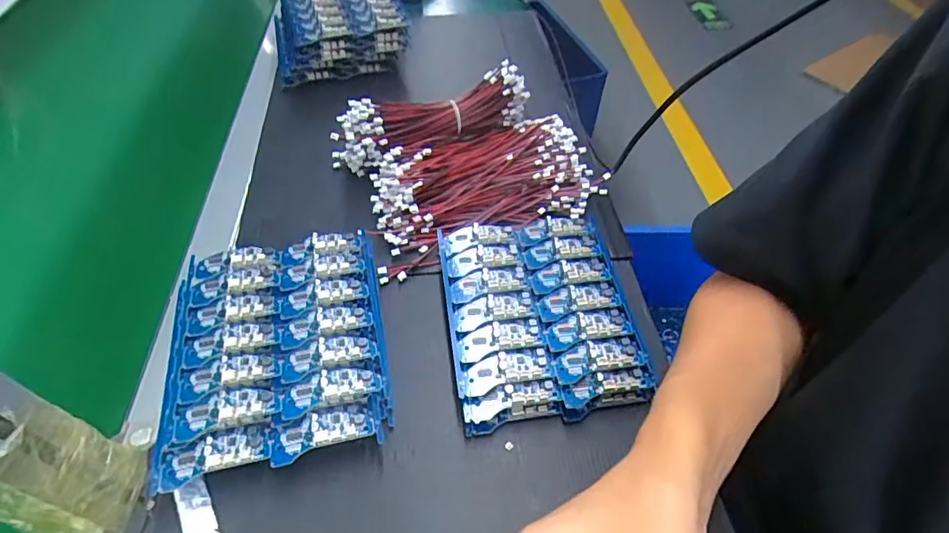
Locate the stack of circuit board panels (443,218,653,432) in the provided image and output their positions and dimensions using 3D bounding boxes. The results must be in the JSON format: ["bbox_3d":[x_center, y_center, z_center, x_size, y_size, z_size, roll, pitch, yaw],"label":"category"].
[{"bbox_3d":[0.047,0.031,0.409,0.135,0.024,0.176,-4,51,-7],"label":"stack of circuit board panels"}]

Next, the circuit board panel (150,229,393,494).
[{"bbox_3d":[-0.140,0.049,0.368,0.147,0.016,0.174,-10,54,-9],"label":"circuit board panel"}]

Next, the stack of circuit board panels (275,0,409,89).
[{"bbox_3d":[-0.173,-0.303,0.640,0.161,0.072,0.137,-13,53,-14],"label":"stack of circuit board panels"}]

